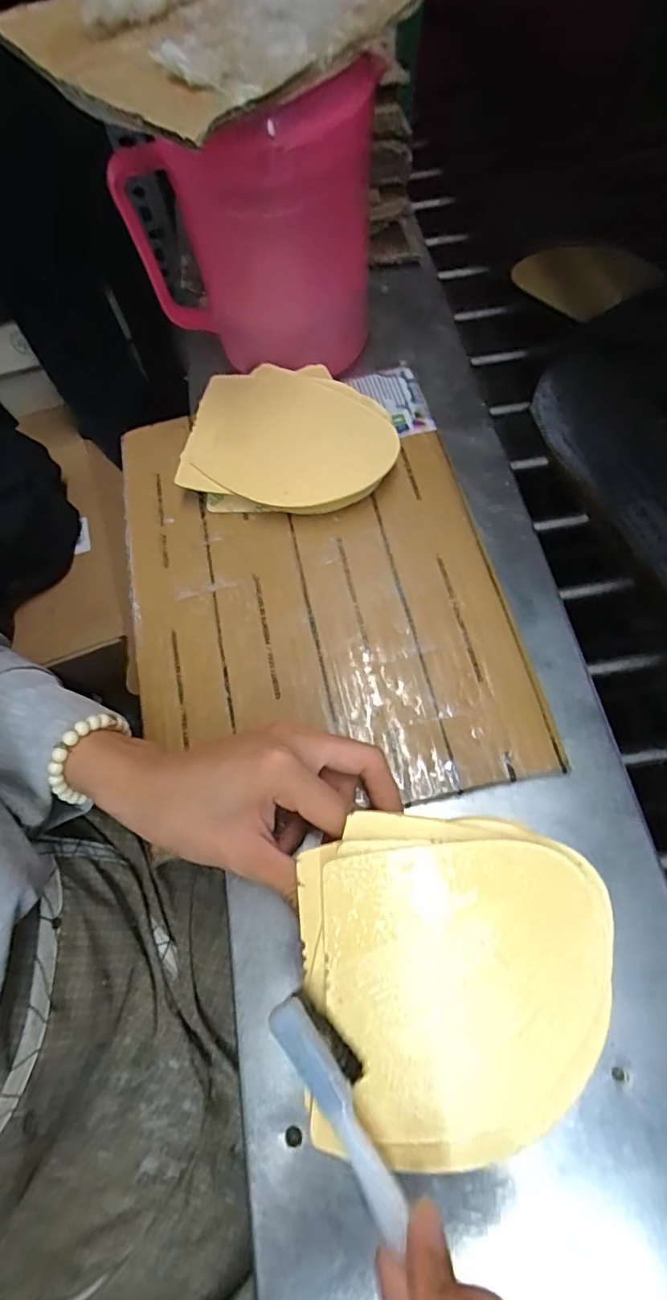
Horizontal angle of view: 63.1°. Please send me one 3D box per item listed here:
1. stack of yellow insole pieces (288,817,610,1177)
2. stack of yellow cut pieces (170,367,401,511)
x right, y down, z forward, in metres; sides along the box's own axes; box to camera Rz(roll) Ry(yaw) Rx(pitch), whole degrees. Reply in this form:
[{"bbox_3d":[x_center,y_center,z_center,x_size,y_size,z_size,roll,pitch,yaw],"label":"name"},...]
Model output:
[{"bbox_3d":[0.047,0.130,0.218,0.123,0.012,0.118,3,68,4],"label":"stack of yellow insole pieces"},{"bbox_3d":[-0.030,-0.154,0.399,0.147,0.030,0.117,11,69,7],"label":"stack of yellow cut pieces"}]

